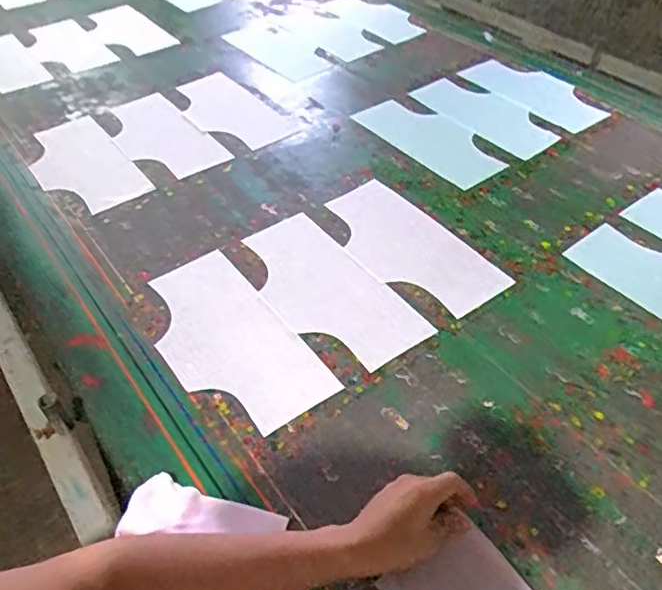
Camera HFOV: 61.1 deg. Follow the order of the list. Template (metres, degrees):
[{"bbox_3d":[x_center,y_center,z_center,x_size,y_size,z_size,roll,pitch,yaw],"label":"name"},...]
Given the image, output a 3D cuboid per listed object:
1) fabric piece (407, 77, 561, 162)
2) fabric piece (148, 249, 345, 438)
[{"bbox_3d":[0.299,-0.362,1.118,0.150,0.012,0.323,-24,46,-21],"label":"fabric piece"},{"bbox_3d":[-0.139,0.053,0.735,0.153,0.006,0.301,-27,48,-25],"label":"fabric piece"}]

